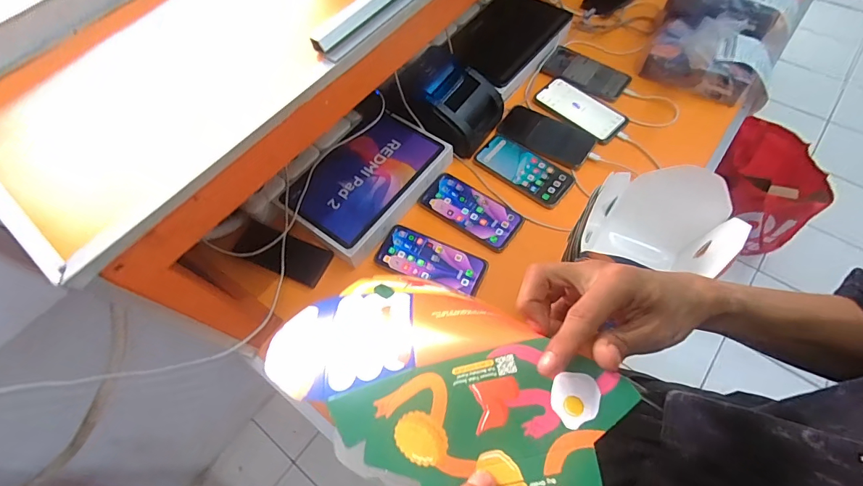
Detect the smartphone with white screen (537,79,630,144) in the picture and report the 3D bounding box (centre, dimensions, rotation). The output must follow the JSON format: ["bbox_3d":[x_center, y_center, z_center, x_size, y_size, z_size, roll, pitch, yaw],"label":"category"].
[{"bbox_3d":[0.276,-0.254,0.753,0.168,0.012,0.077,39,70,22],"label":"smartphone with white screen"}]

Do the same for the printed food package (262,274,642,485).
[{"bbox_3d":[-0.002,0.090,0.275,0.230,0.030,0.133,24,59,37],"label":"printed food package"}]

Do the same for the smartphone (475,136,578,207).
[{"bbox_3d":[0.161,-0.131,0.704,0.164,0.013,0.080,33,68,20],"label":"smartphone"}]

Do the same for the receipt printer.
[{"bbox_3d":[0.038,-0.246,0.717,0.150,0.113,0.127,22,65,15],"label":"receipt printer"}]

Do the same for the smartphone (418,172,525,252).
[{"bbox_3d":[0.065,-0.056,0.675,0.166,0.007,0.082,32,68,19],"label":"smartphone"}]

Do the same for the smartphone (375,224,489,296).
[{"bbox_3d":[-0.001,0.027,0.633,0.166,0.006,0.075,20,64,14],"label":"smartphone"}]

